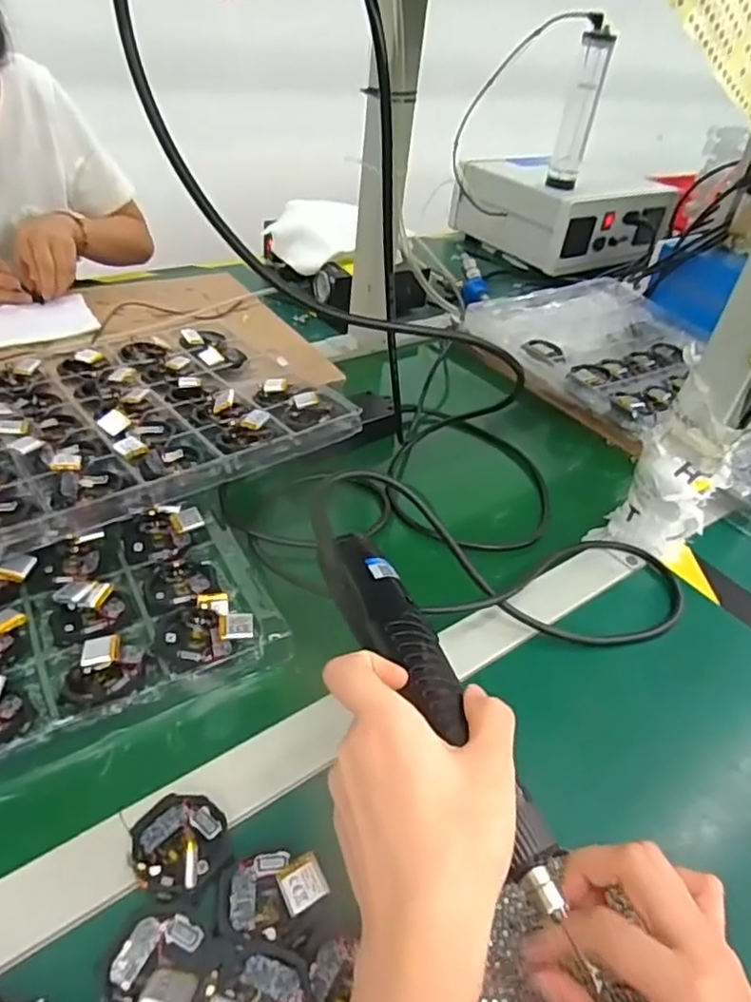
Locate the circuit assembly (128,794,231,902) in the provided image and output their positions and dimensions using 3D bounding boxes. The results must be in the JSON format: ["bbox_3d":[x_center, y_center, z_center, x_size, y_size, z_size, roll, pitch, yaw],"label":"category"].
[{"bbox_3d":[-0.104,0.176,0.329,0.048,0.020,0.049,3,41,-3],"label":"circuit assembly"}]

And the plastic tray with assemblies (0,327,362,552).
[{"bbox_3d":[-0.277,-0.079,0.594,0.435,0.039,0.295,-24,49,-31],"label":"plastic tray with assemblies"}]

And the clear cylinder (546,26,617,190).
[{"bbox_3d":[0.324,-0.620,1.010,0.058,0.223,0.042,12,39,5],"label":"clear cylinder"}]

